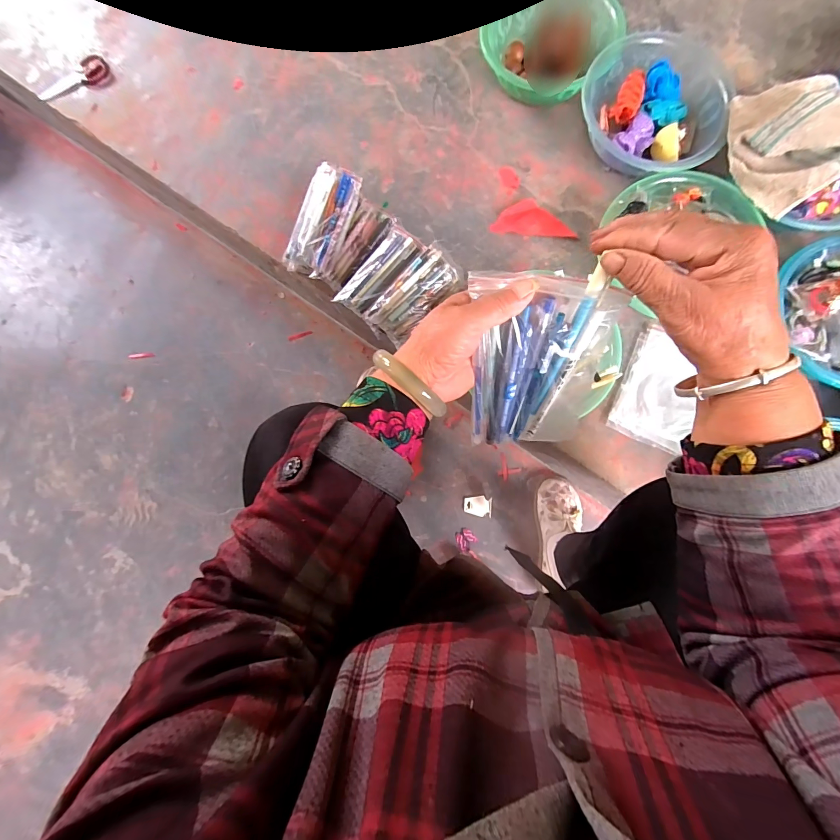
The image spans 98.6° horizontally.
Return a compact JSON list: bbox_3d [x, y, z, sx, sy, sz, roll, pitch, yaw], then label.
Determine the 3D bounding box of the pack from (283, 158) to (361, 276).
[{"bbox_3d":[-0.160,-0.326,0.608,0.091,0.053,0.178,31,105,7],"label":"pack"}]

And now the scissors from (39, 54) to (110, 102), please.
[{"bbox_3d":[-0.704,-0.687,0.739,0.147,0.019,0.059,-34,81,-2],"label":"scissors"}]

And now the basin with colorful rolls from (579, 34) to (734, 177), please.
[{"bbox_3d":[0.387,-0.504,0.601,0.212,0.100,0.222,-1,82,4],"label":"basin with colorful rolls"}]

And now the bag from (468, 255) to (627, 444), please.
[{"bbox_3d":[0.097,-0.041,0.309,0.102,0.161,0.013,1,40,11],"label":"bag"}]

